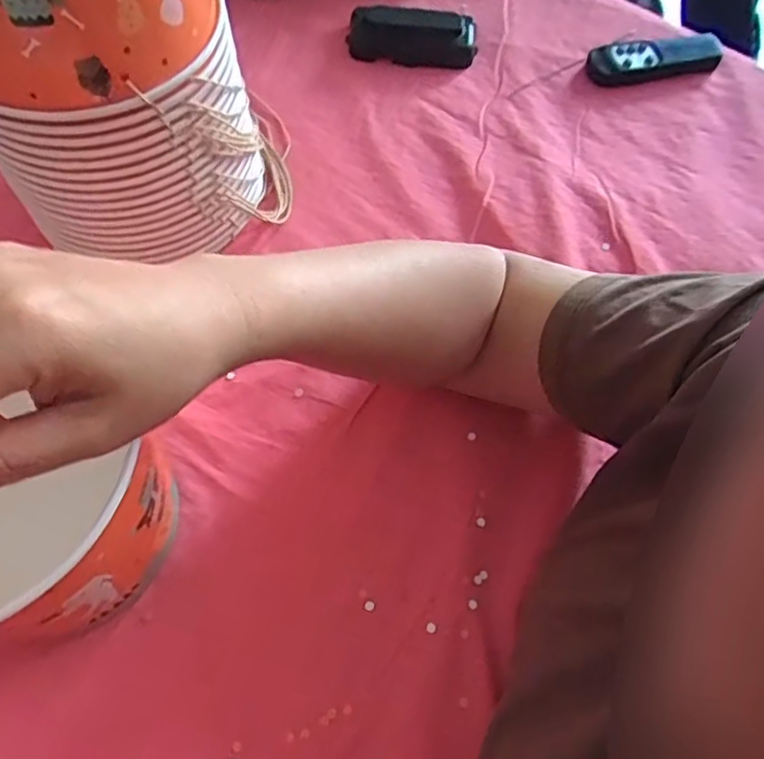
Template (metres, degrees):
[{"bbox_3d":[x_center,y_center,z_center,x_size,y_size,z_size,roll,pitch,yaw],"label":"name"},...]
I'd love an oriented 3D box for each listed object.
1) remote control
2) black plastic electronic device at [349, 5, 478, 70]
[{"bbox_3d":[0.235,-0.276,0.566,0.124,0.016,0.039,-11,65,-9],"label":"remote control"},{"bbox_3d":[0.026,-0.294,0.559,0.106,0.026,0.049,6,63,-1],"label":"black plastic electronic device"}]

